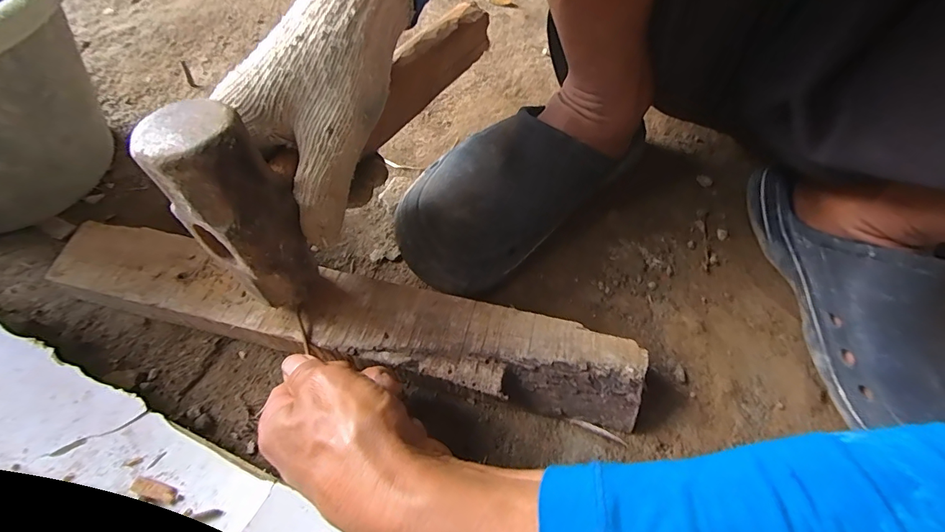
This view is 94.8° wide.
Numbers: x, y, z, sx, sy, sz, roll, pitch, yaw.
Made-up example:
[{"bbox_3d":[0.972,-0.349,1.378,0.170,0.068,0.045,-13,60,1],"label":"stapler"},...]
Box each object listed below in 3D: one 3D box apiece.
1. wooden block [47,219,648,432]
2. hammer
[{"bbox_3d":[-0.089,0.035,0.290,0.389,0.030,0.056,12,54,5],"label":"wooden block"},{"bbox_3d":[-0.067,-0.098,0.300,0.038,0.114,0.285,23,49,15],"label":"hammer"}]

